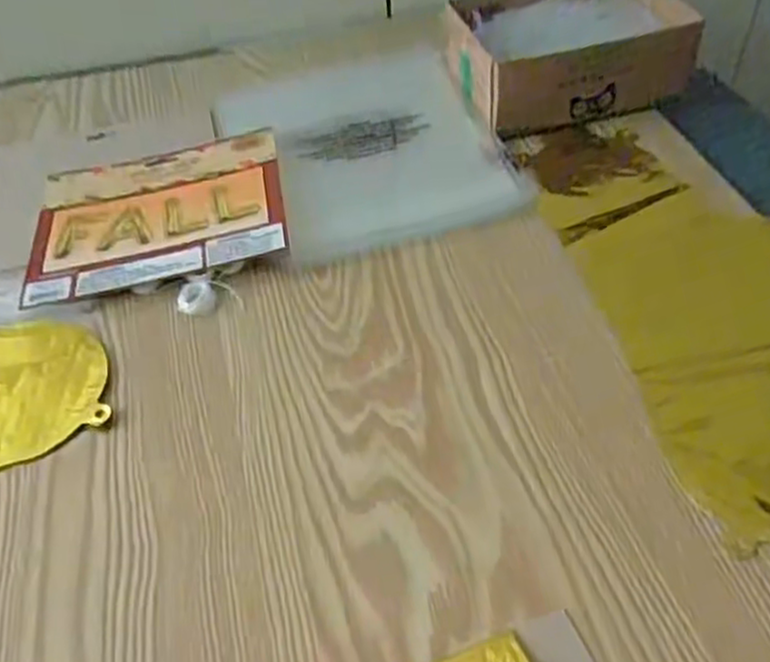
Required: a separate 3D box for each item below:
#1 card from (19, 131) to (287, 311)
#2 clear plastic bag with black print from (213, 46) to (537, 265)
[{"bbox_3d":[-0.176,-0.095,0.563,0.190,0.018,0.158,-9,49,-4],"label":"card"},{"bbox_3d":[-0.016,-0.157,0.605,0.202,0.017,0.232,-17,50,-10],"label":"clear plastic bag with black print"}]

